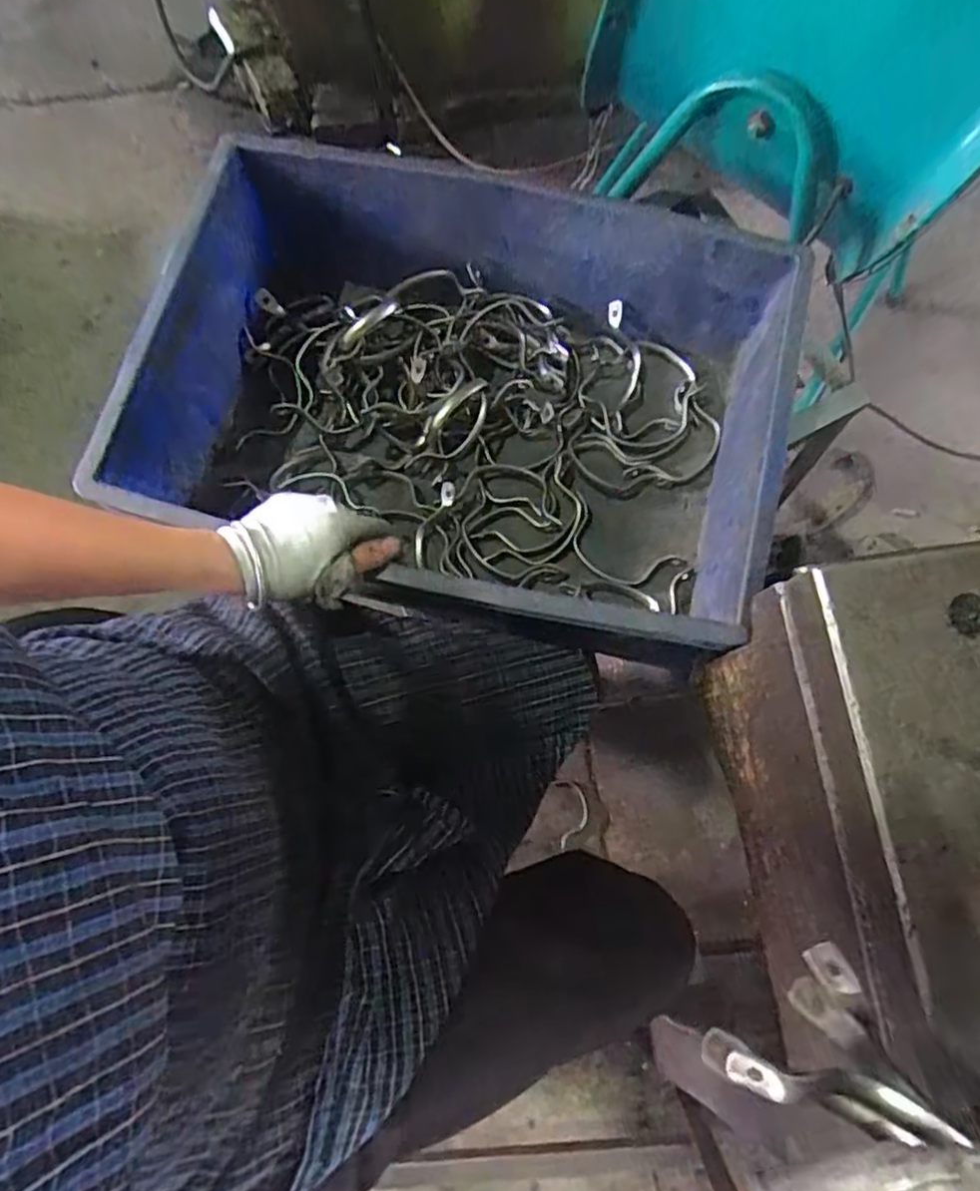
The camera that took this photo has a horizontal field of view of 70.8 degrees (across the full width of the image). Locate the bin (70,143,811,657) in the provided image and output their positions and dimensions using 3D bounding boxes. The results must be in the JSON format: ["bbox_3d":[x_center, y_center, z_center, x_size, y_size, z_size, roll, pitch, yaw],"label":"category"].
[{"bbox_3d":[-0.031,-0.161,0.609,0.513,0.161,0.356,11,77,3],"label":"bin"}]

